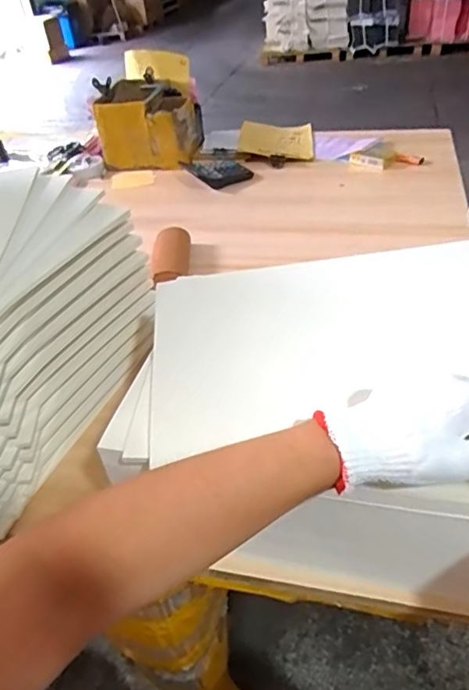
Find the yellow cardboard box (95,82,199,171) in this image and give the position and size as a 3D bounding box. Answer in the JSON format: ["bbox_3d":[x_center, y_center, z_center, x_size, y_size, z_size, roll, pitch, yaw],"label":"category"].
[{"bbox_3d":[-0.206,-0.557,1.320,0.226,0.145,0.239,-1,39,6],"label":"yellow cardboard box"}]

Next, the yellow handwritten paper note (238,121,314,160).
[{"bbox_3d":[0.107,-0.522,1.329,0.180,0.032,0.242,0,39,7],"label":"yellow handwritten paper note"}]

